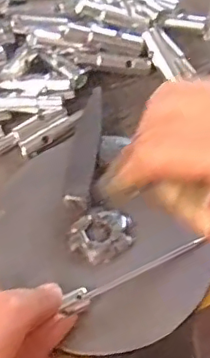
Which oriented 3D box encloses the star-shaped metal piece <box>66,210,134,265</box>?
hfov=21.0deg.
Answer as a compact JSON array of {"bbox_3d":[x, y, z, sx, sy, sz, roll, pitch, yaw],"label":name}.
[{"bbox_3d":[-0.002,0.031,0.311,0.035,0.004,0.028,-24,65,-10],"label":"star-shaped metal piece"}]

